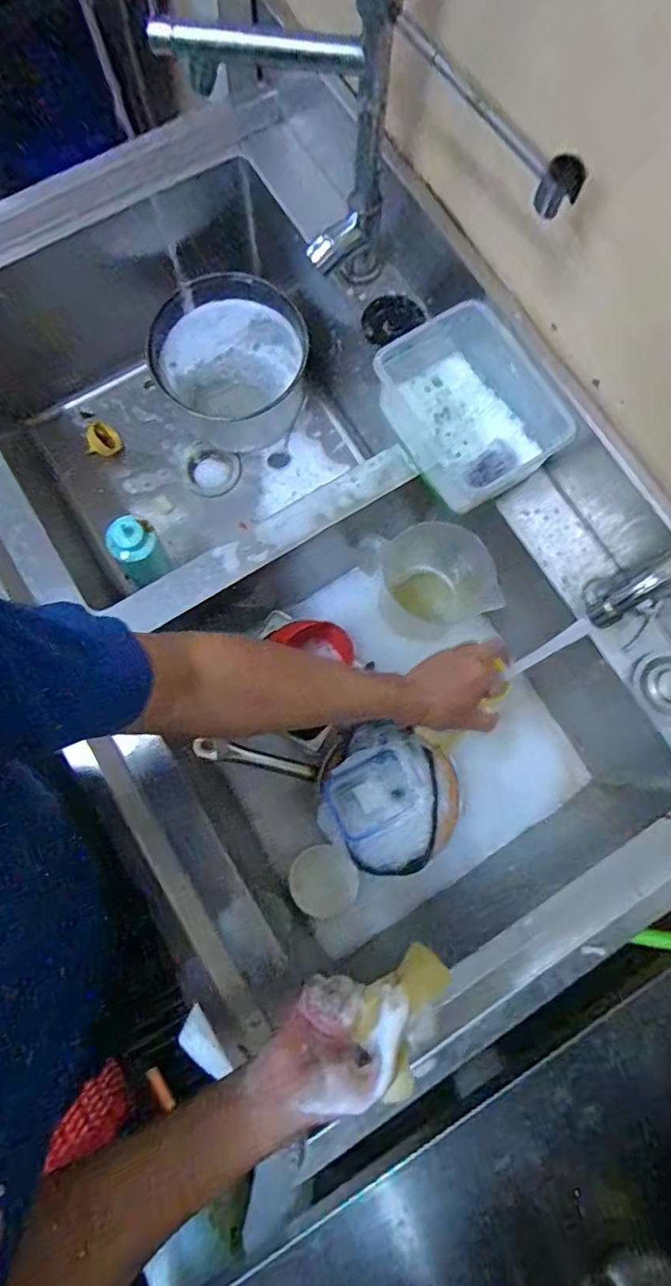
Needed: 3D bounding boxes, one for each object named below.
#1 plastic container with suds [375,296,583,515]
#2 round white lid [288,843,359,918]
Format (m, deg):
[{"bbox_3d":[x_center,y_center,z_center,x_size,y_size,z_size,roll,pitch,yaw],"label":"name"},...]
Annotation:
[{"bbox_3d":[0.164,-0.282,0.703,0.154,0.092,0.216,-35,82,-7],"label":"plastic container with suds"},{"bbox_3d":[-0.018,0.354,0.859,0.099,0.013,0.099,0,79,-1],"label":"round white lid"}]

